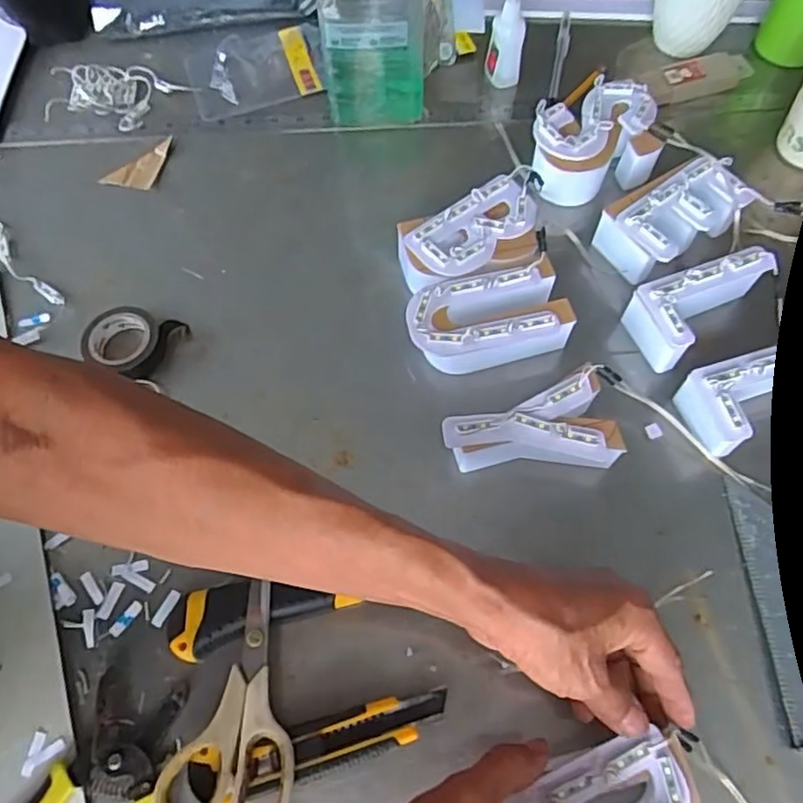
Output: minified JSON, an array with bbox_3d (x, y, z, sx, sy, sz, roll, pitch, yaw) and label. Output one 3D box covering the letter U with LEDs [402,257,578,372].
[{"bbox_3d":[0.065,-0.065,0.507,0.123,0.042,0.073,-14,66,-6],"label":"letter U with LEDs"}]

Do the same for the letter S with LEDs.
[{"bbox_3d":[0.162,-0.234,0.585,0.077,0.050,0.130,38,71,16],"label":"letter S with LEDs"}]

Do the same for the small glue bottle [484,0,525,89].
[{"bbox_3d":[0.100,-0.350,0.609,0.033,0.100,0.025,8,66,4],"label":"small glue bottle"}]

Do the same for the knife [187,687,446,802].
[{"bbox_3d":[-0.048,0.212,0.398,0.156,0.022,0.032,-13,66,-6],"label":"knife"}]

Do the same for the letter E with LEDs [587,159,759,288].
[{"bbox_3d":[0.227,-0.154,0.547,0.116,0.050,0.069,-34,70,-14],"label":"letter E with LEDs"}]

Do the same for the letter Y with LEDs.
[{"bbox_3d":[0.090,0.025,0.467,0.119,0.053,0.066,-12,66,-5],"label":"letter Y with LEDs"}]

